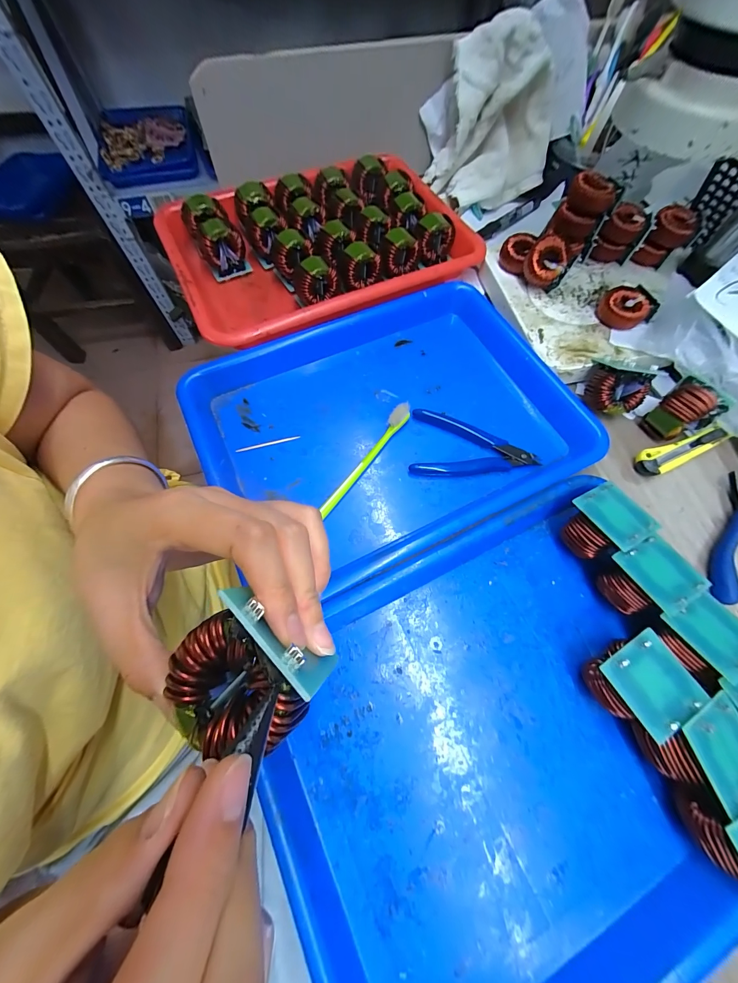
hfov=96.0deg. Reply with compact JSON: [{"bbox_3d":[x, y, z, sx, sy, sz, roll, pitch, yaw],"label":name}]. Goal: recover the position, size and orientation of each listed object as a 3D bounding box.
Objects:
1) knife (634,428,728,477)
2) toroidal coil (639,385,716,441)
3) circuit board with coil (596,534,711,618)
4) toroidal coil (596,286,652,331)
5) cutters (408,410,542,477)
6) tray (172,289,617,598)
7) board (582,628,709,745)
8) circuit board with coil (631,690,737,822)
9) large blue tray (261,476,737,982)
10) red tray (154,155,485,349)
[{"bbox_3d":[0.294,-0.038,0.312,0.096,0.014,0.023,-19,69,-9],"label":"knife"},{"bbox_3d":[0.285,-0.072,0.306,0.033,0.041,0.029,-29,71,-13],"label":"toroidal coil"},{"bbox_3d":[0.199,0.064,0.247,0.044,0.050,0.045,-29,71,-13],"label":"circuit board with coil"},{"bbox_3d":[0.262,-0.188,0.343,0.039,0.021,0.043,-39,73,-16],"label":"toroidal coil"},{"bbox_3d":[0.098,-0.044,0.316,0.114,0.011,0.065,4,67,0],"label":"cutters"},{"bbox_3d":[0.016,-0.069,0.319,0.330,0.034,0.253,-25,70,-11],"label":"tray"},{"bbox_3d":[0.172,0.125,0.222,0.050,0.046,0.049,-27,70,-12],"label":"board"},{"bbox_3d":[0.202,0.156,0.206,0.046,0.054,0.047,-17,68,-8],"label":"circuit board with coil"},{"bbox_3d":[0.086,0.158,0.217,0.281,0.033,0.244,-24,70,-11],"label":"large blue tray"},{"bbox_3d":[-0.055,-0.298,0.397,0.337,0.046,0.246,-24,70,-11],"label":"red tray"}]

